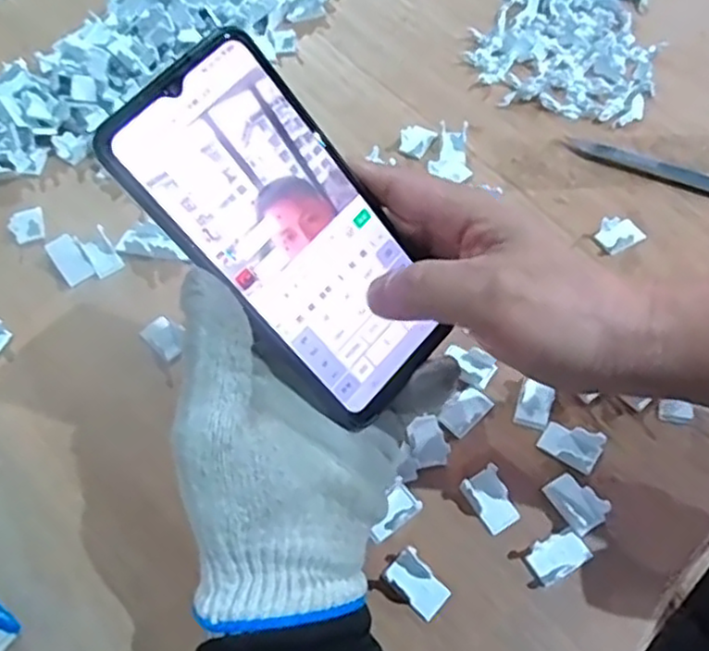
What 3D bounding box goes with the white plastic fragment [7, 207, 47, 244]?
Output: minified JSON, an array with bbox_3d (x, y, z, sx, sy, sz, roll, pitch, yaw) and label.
[{"bbox_3d":[-0.216,-0.066,0.465,0.021,0.005,0.022,-17,87,-13],"label":"white plastic fragment"}]

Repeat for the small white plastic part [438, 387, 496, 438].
[{"bbox_3d":[0.062,0.048,0.390,0.019,0.004,0.028,38,66,23],"label":"small white plastic part"}]

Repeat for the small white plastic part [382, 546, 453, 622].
[{"bbox_3d":[0.030,0.124,0.339,0.019,0.014,0.031,-39,65,-21],"label":"small white plastic part"}]

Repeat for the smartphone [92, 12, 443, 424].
[{"bbox_3d":[-0.024,-0.037,0.293,0.075,0.159,0.007,-47,22,-15],"label":"smartphone"}]

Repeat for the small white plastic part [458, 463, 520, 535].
[{"bbox_3d":[0.070,0.089,0.359,0.019,0.015,0.029,-26,61,-14],"label":"small white plastic part"}]

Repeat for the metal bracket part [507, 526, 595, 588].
[{"bbox_3d":[0.099,0.115,0.349,0.037,0.004,0.020,-20,59,-11],"label":"metal bracket part"}]

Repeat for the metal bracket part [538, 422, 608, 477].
[{"bbox_3d":[0.117,0.063,0.376,0.030,0.007,0.022,31,64,19],"label":"metal bracket part"}]

